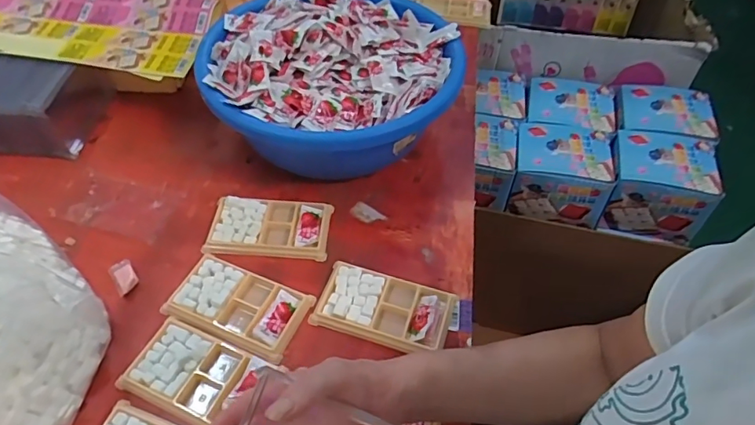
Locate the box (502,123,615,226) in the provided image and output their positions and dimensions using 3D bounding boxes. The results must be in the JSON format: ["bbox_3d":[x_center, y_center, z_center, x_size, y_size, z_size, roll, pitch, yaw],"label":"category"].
[{"bbox_3d":[0.344,-0.078,0.983,0.171,0.108,0.156,12,51,7],"label":"box"}]

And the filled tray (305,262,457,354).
[{"bbox_3d":[0.007,0.097,0.537,0.134,0.017,0.076,16,52,10],"label":"filled tray"}]

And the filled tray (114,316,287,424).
[{"bbox_3d":[-0.173,0.150,0.487,0.120,0.016,0.078,20,53,14],"label":"filled tray"}]

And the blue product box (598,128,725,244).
[{"bbox_3d":[0.522,-0.052,0.975,0.175,0.132,0.165,13,51,8],"label":"blue product box"}]

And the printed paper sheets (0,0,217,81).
[{"bbox_3d":[-0.407,-0.273,0.716,0.352,0.032,0.183,8,51,4],"label":"printed paper sheets"}]

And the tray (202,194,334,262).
[{"bbox_3d":[-0.124,0.014,0.600,0.134,0.017,0.077,4,51,1],"label":"tray"}]

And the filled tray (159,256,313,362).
[{"bbox_3d":[-0.144,0.095,0.536,0.134,0.014,0.077,20,53,14],"label":"filled tray"}]

